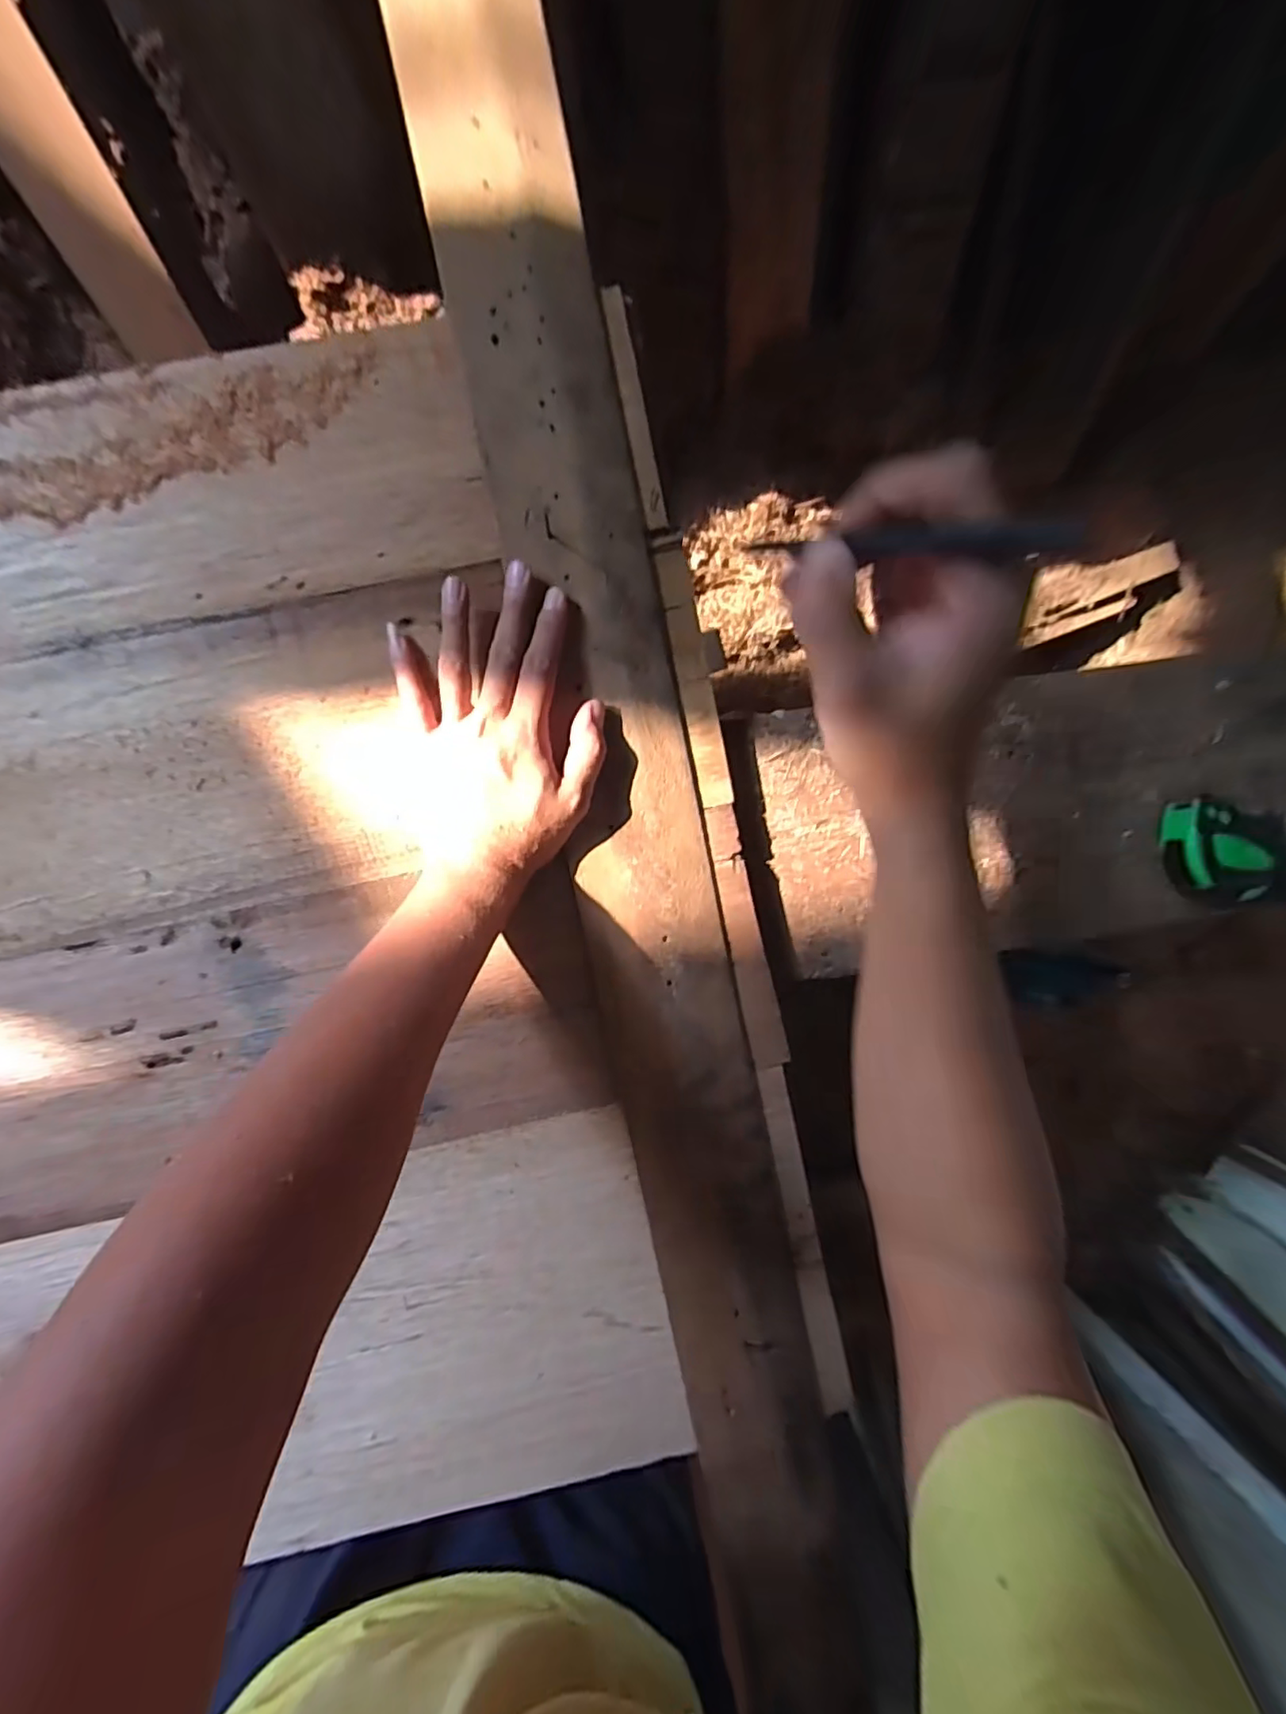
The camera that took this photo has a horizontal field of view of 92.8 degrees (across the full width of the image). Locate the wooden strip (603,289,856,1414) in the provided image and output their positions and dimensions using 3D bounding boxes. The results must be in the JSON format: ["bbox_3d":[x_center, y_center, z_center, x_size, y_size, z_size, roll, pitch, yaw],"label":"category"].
[{"bbox_3d":[0.068,0.024,0.430,0.026,0.027,0.777,-12,97,-2],"label":"wooden strip"}]

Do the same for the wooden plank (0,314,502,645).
[{"bbox_3d":[-0.578,-0.167,0.369,0.953,0.020,0.145,-12,97,-2],"label":"wooden plank"}]

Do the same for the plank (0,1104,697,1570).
[{"bbox_3d":[-0.478,0.422,0.429,1.006,0.017,0.279,-13,97,-2],"label":"plank"}]

